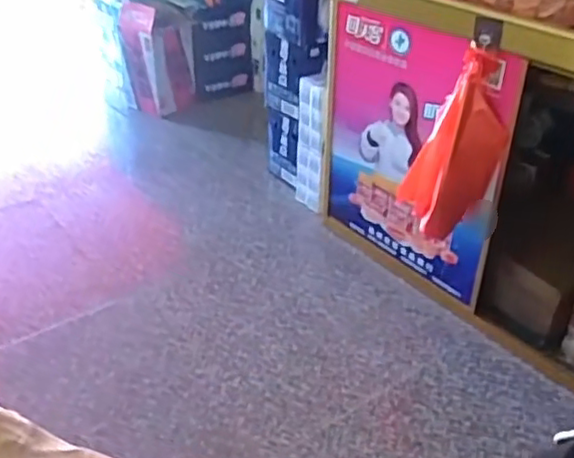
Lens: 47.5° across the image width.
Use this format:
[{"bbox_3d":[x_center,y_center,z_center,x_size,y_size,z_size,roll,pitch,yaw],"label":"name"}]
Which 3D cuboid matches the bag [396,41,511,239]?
[{"bbox_3d":[0.366,-0.177,1.422,0.174,0.394,0.153,-6,34,-11],"label":"bag"}]

